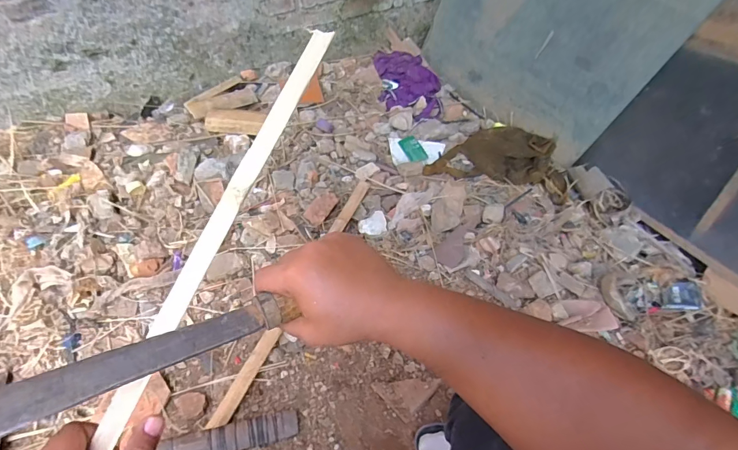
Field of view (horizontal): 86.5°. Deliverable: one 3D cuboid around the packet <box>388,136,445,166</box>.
[{"bbox_3d":[0.137,-0.216,1.142,0.154,0.024,0.106,8,57,2],"label":"packet"}]

